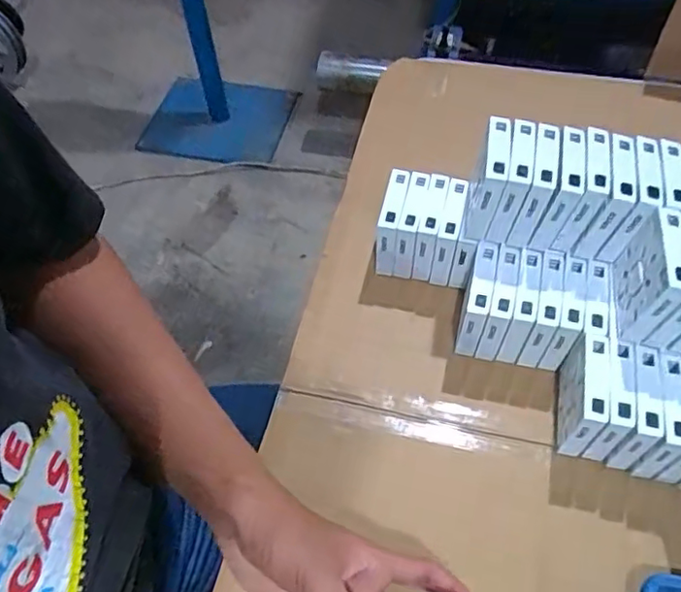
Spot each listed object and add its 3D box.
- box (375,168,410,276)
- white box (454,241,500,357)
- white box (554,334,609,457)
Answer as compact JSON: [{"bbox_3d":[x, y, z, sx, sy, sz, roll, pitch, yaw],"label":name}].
[{"bbox_3d":[0.058,-0.080,0.678,0.023,0.097,0.083,10,57,9],"label":"box"},{"bbox_3d":[0.141,0.005,0.612,0.021,0.090,0.087,12,57,10],"label":"white box"},{"bbox_3d":[0.223,0.093,0.552,0.025,0.082,0.091,10,57,9],"label":"white box"}]

